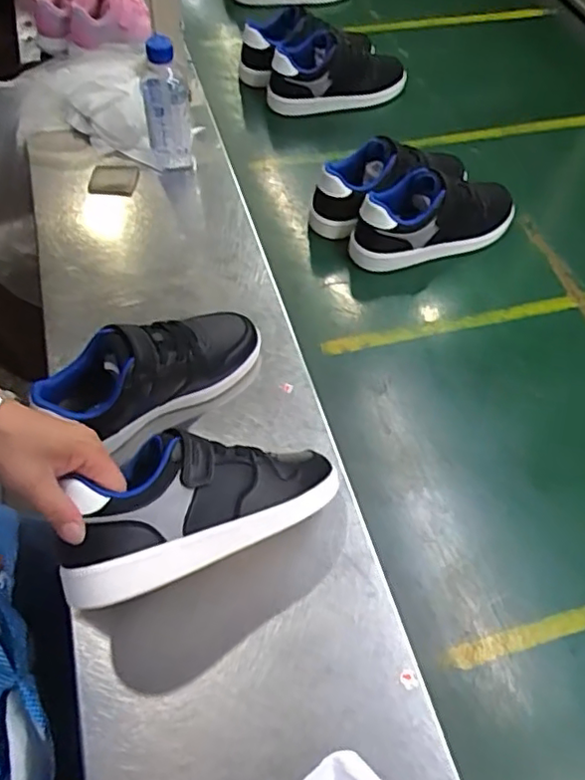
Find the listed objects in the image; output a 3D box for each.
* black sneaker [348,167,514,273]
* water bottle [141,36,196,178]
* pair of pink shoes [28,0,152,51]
[{"bbox_3d":[0.180,-0.227,0.783,0.229,0.095,0.092,-16,58,-13],"label":"black sneaker"},{"bbox_3d":[-0.158,-0.355,0.770,0.056,0.171,0.045,-9,57,-8],"label":"water bottle"},{"bbox_3d":[-0.298,-0.548,0.900,0.170,0.068,0.088,-7,57,-7],"label":"pair of pink shoes"}]

